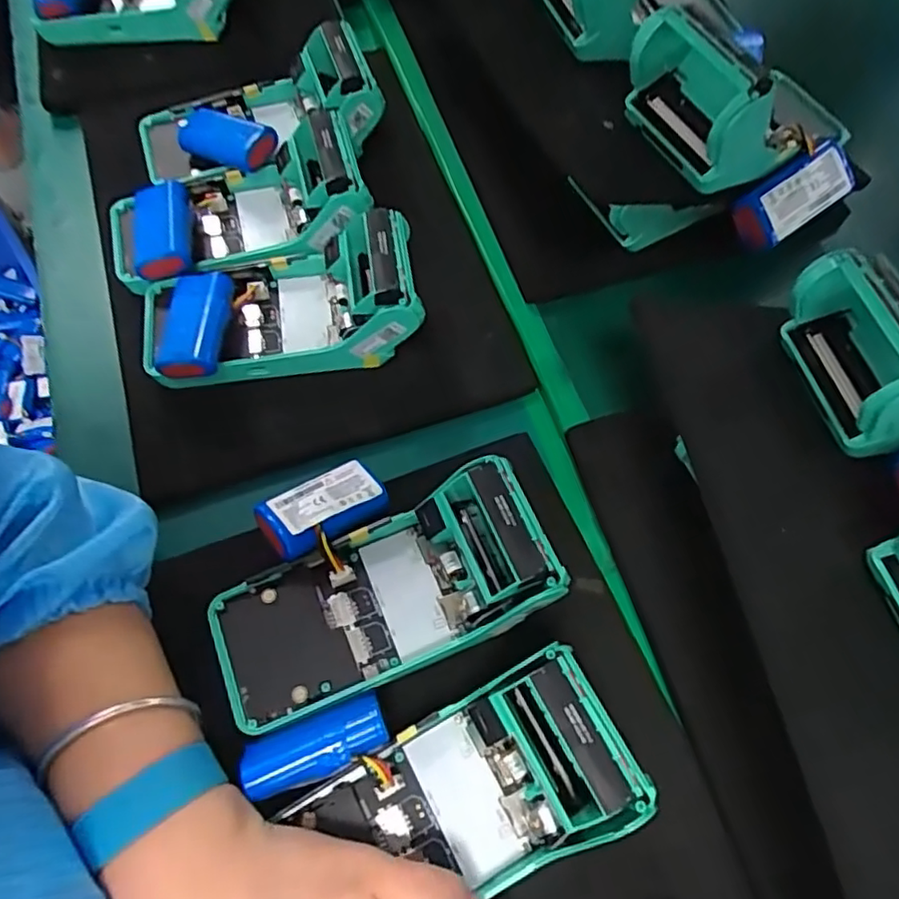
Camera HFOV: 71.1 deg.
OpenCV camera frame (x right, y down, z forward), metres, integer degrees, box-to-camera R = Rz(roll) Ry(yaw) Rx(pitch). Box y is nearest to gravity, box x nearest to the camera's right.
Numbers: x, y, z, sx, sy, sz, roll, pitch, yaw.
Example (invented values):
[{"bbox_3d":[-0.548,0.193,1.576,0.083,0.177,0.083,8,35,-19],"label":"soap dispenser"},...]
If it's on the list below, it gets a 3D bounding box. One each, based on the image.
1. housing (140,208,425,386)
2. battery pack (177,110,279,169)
[{"bbox_3d":[-0.106,-0.088,0.389,0.169,0.071,0.081,-10,66,-5],"label":"housing"},{"bbox_3d":[-0.158,-0.217,0.439,0.085,0.023,0.031,24,67,25],"label":"battery pack"}]

